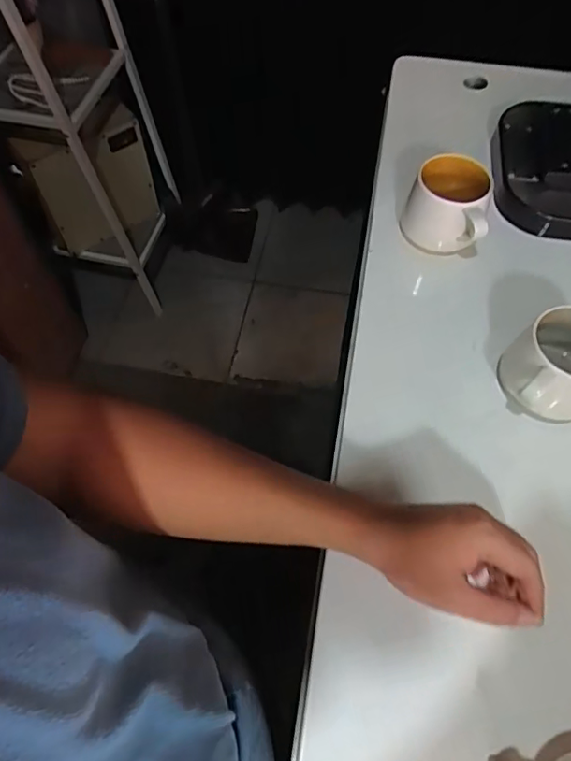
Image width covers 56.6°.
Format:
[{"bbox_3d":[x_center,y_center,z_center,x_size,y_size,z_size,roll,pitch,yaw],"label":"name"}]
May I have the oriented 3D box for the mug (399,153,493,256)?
[{"bbox_3d":[0.176,-0.187,0.588,0.088,0.084,0.088,16,62,9],"label":"mug"}]

